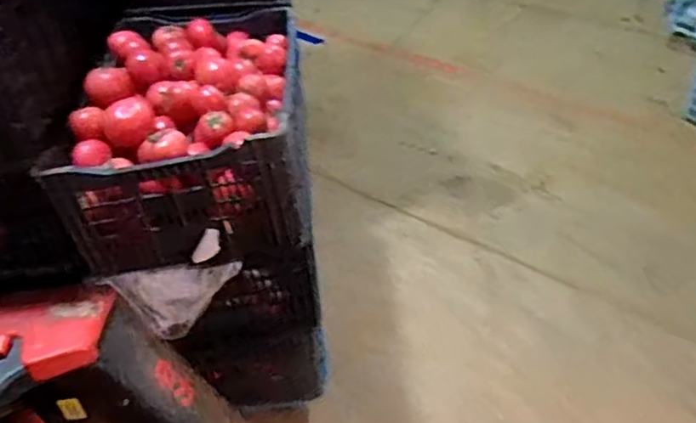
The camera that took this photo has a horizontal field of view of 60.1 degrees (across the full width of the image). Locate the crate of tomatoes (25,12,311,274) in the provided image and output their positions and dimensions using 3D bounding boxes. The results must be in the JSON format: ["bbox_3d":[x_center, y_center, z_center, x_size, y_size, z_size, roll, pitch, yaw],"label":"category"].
[{"bbox_3d":[-0.297,-0.188,1.209,0.378,0.261,0.621,-4,34,-5],"label":"crate of tomatoes"}]

